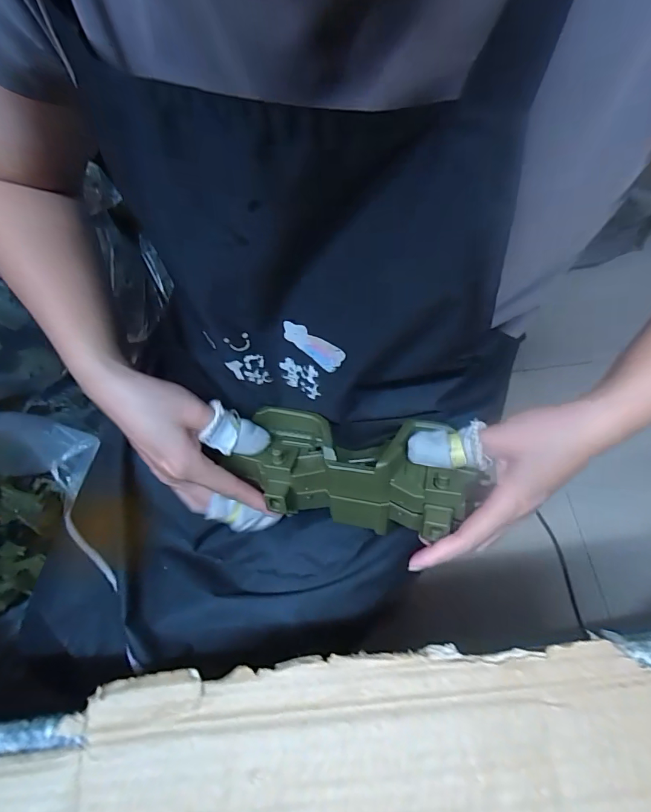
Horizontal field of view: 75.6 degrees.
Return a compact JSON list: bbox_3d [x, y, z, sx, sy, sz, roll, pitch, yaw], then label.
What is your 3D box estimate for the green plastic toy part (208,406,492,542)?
[{"bbox_3d":[0.018,0.046,0.307,0.176,0.054,0.074,10,65,18],"label":"green plastic toy part"}]

